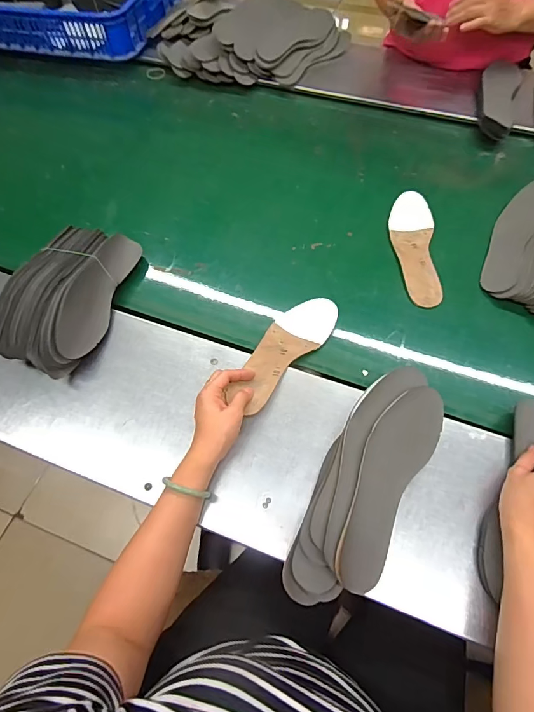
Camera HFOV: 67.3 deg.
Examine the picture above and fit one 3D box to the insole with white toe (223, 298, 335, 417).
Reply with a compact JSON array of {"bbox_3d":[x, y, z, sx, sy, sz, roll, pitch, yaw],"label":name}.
[{"bbox_3d":[0.029,-0.012,0.613,0.080,0.014,0.239,29,55,17],"label":"insole with white toe"}]

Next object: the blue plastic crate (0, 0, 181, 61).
[{"bbox_3d":[-0.589,-0.961,1.078,0.636,0.103,0.369,10,62,7],"label":"blue plastic crate"}]

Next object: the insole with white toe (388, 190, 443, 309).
[{"bbox_3d":[0.263,-0.198,0.719,0.074,0.013,0.255,4,61,4],"label":"insole with white toe"}]

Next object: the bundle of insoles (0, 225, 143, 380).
[{"bbox_3d":[-0.304,-0.099,0.618,0.121,0.085,0.268,7,61,6],"label":"bundle of insoles"}]

